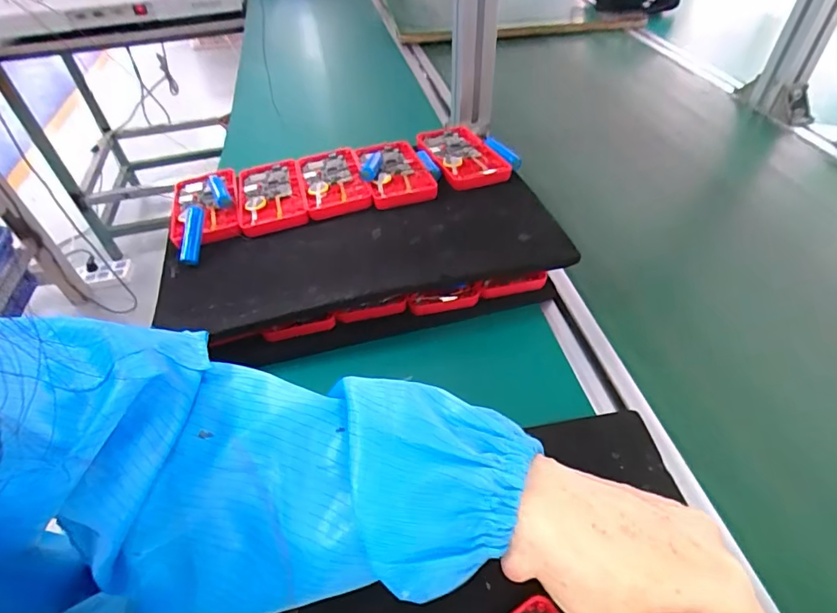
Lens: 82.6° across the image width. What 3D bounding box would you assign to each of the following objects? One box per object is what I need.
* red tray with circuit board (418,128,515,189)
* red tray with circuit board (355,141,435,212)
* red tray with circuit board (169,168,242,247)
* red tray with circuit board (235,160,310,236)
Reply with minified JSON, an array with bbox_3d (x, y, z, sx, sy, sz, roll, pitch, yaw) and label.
[{"bbox_3d":[0.044,-0.160,0.501,0.062,0.014,0.113,-17,47,-12],"label":"red tray with circuit board"},{"bbox_3d":[-0.024,-0.135,0.476,0.061,0.012,0.115,-13,47,-9],"label":"red tray with circuit board"},{"bbox_3d":[-0.205,-0.097,0.457,0.062,0.016,0.111,-15,47,-11],"label":"red tray with circuit board"},{"bbox_3d":[-0.146,-0.110,0.472,0.060,0.014,0.112,-14,47,-9],"label":"red tray with circuit board"}]

